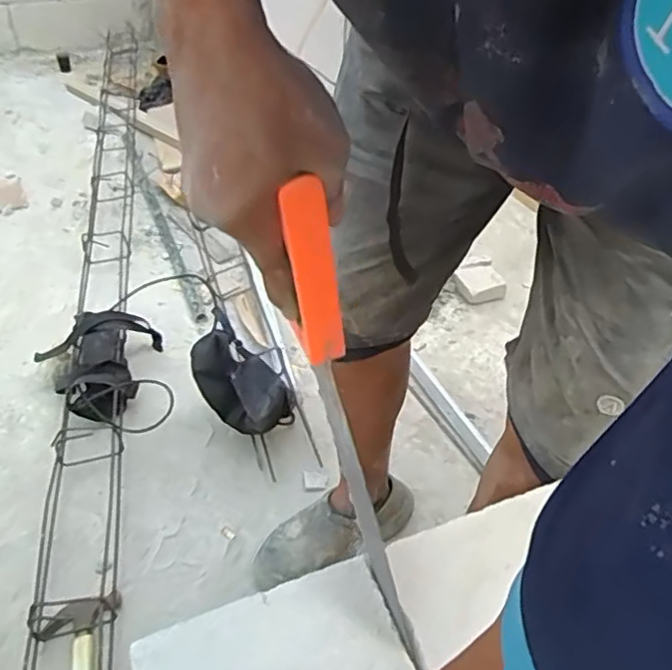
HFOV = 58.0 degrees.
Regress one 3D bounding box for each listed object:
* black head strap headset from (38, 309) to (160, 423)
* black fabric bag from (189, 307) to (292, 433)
[{"bbox_3d":[-0.441,0.067,1.187,0.235,0.134,0.231,-19,46,-23],"label":"black head strap headset"},{"bbox_3d":[-0.174,0.085,1.069,0.190,0.154,0.089,34,50,30],"label":"black fabric bag"}]

